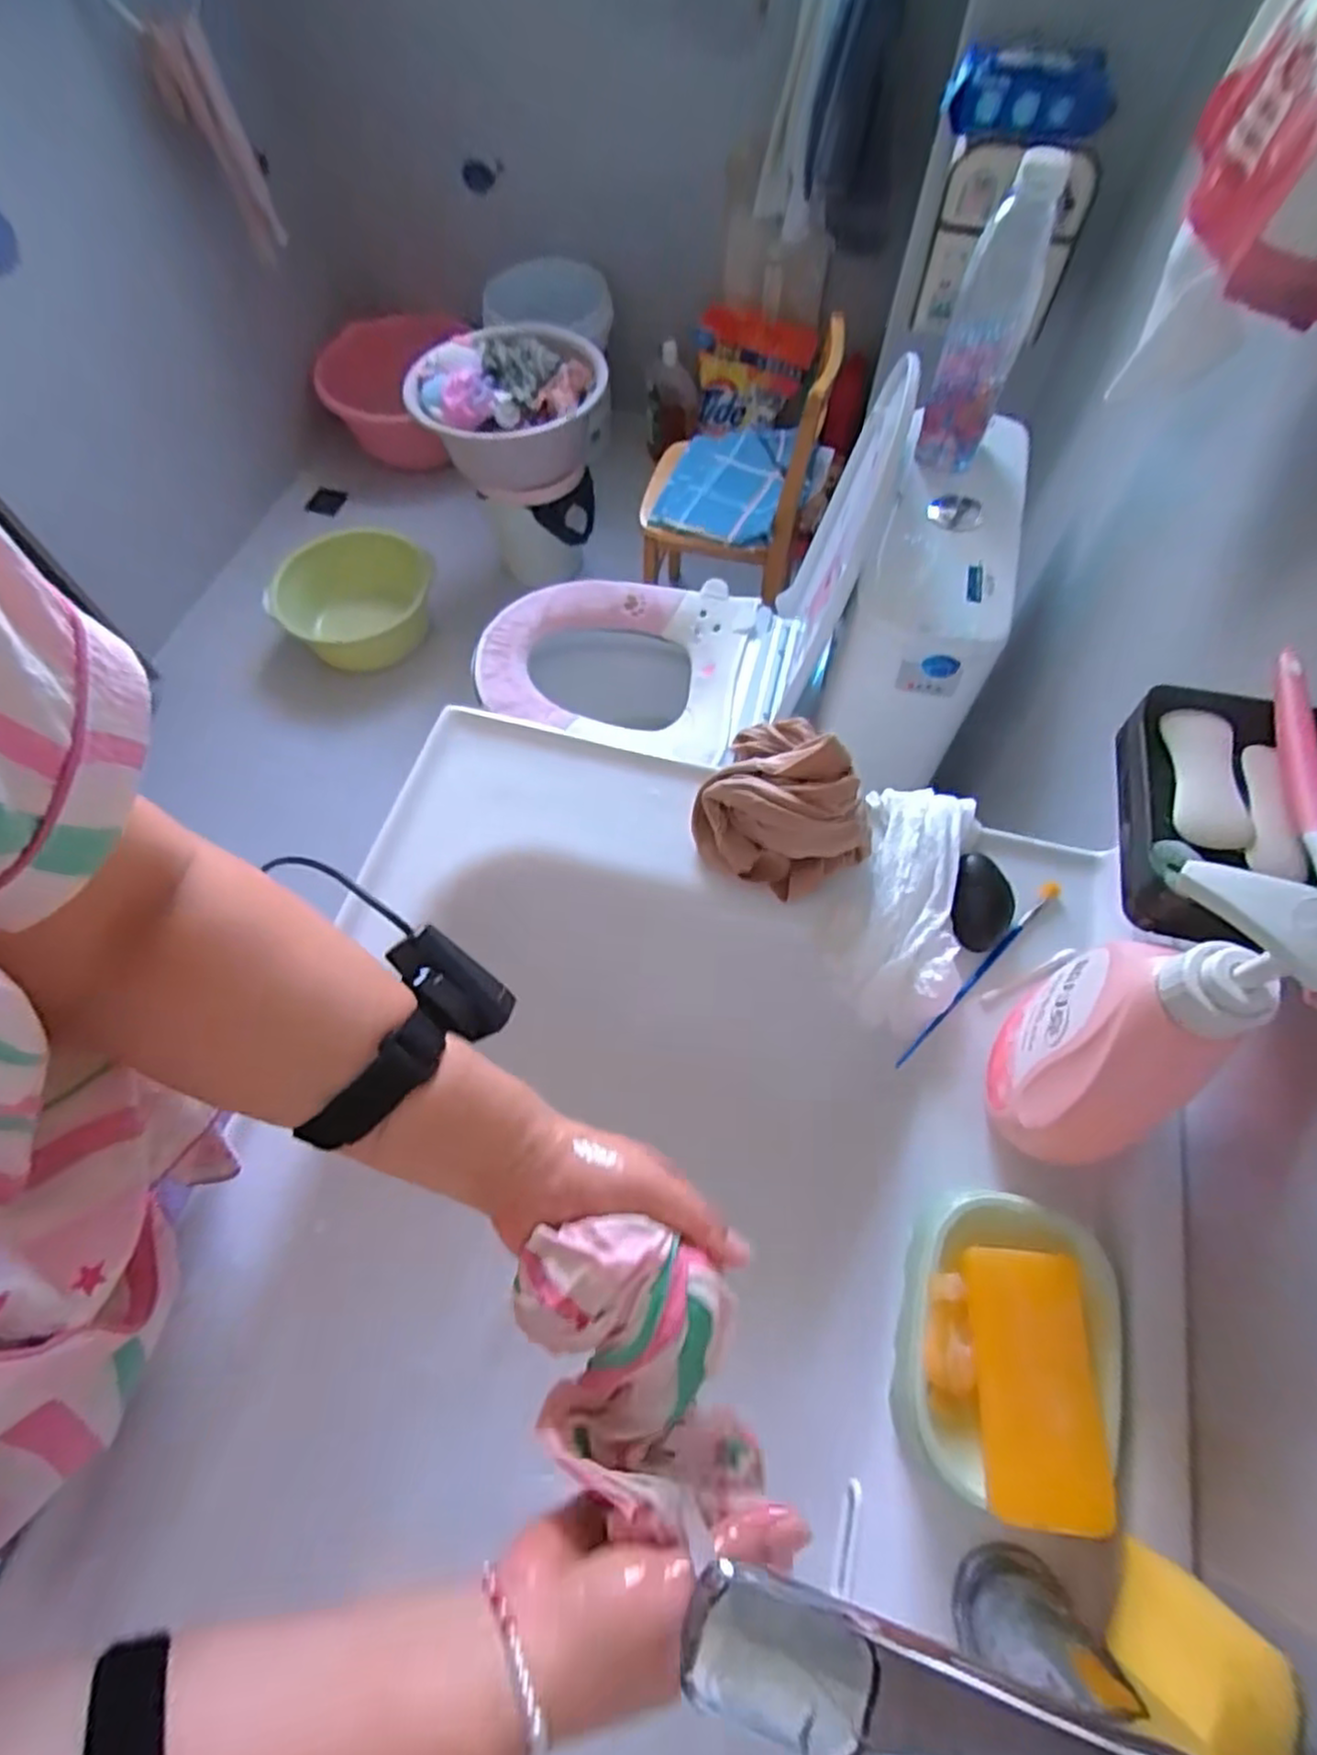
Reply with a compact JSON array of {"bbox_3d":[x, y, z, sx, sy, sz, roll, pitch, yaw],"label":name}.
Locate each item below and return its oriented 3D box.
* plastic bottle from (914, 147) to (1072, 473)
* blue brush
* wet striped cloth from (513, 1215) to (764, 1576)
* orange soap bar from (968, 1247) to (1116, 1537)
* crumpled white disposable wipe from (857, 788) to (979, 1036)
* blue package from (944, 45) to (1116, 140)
[{"bbox_3d":[0.320,-0.536,0.710,0.072,0.243,0.071,19,65,9],"label":"plastic bottle"},{"bbox_3d":[0.199,0.057,0.450,0.163,0.011,0.010,-40,70,-18],"label":"blue brush"},{"bbox_3d":[-0.012,0.227,0.337,0.096,0.067,0.119,-10,64,-5],"label":"wet striped cloth"},{"bbox_3d":[0.171,0.228,0.332,0.050,0.027,0.102,-4,57,23],"label":"orange soap bar"},{"bbox_3d":[0.162,0.014,0.456,0.062,0.032,0.163,9,64,5],"label":"crumpled white disposable wipe"},{"bbox_3d":[0.419,-0.888,0.828,0.187,0.077,0.054,10,64,5],"label":"blue package"}]

